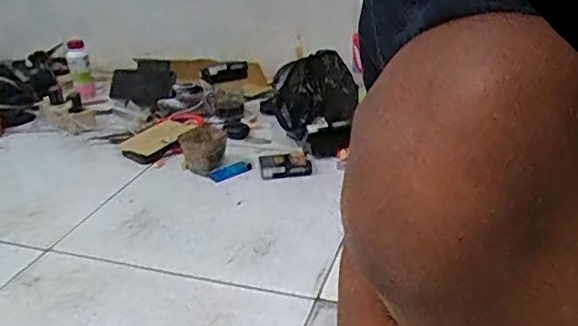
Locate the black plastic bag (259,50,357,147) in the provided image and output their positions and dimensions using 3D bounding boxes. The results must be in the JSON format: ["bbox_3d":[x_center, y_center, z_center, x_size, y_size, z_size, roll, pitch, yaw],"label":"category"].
[{"bbox_3d":[0.051,-0.122,1.134,0.117,0.159,0.172,17,32,36],"label":"black plastic bag"}]

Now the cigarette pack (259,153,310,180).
[{"bbox_3d":[-0.007,0.006,0.997,0.086,0.024,0.056,-6,26,-10],"label":"cigarette pack"}]

